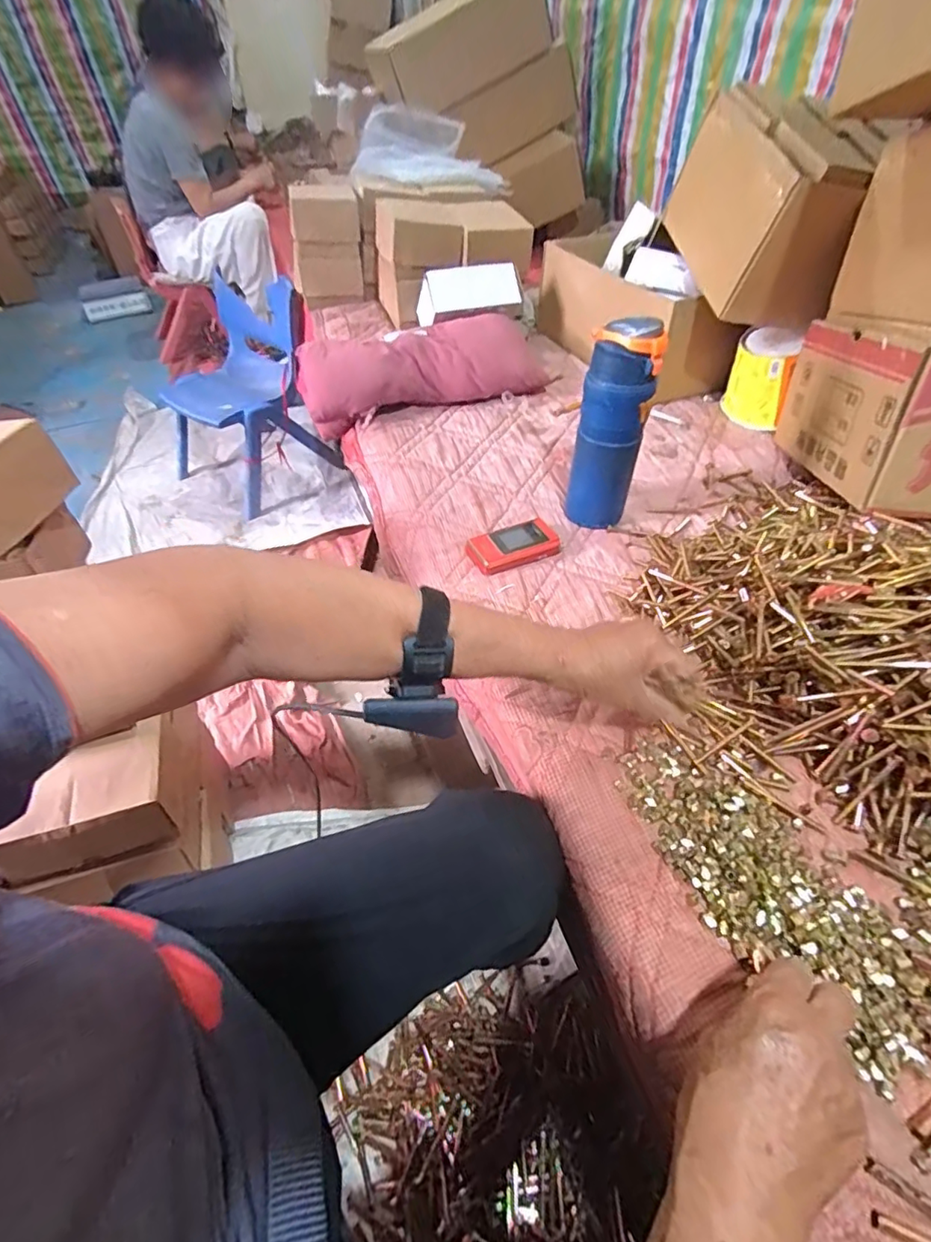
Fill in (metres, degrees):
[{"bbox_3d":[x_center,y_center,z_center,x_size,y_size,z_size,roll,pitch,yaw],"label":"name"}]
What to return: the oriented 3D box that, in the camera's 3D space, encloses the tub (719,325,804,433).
[{"bbox_3d":[0.453,-0.372,0.858,0.090,0.120,0.094,20,51,18],"label":"tub"}]

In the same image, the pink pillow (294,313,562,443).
[{"bbox_3d":[-0.080,-0.427,0.932,0.391,0.086,0.186,-16,50,-14],"label":"pink pillow"}]

